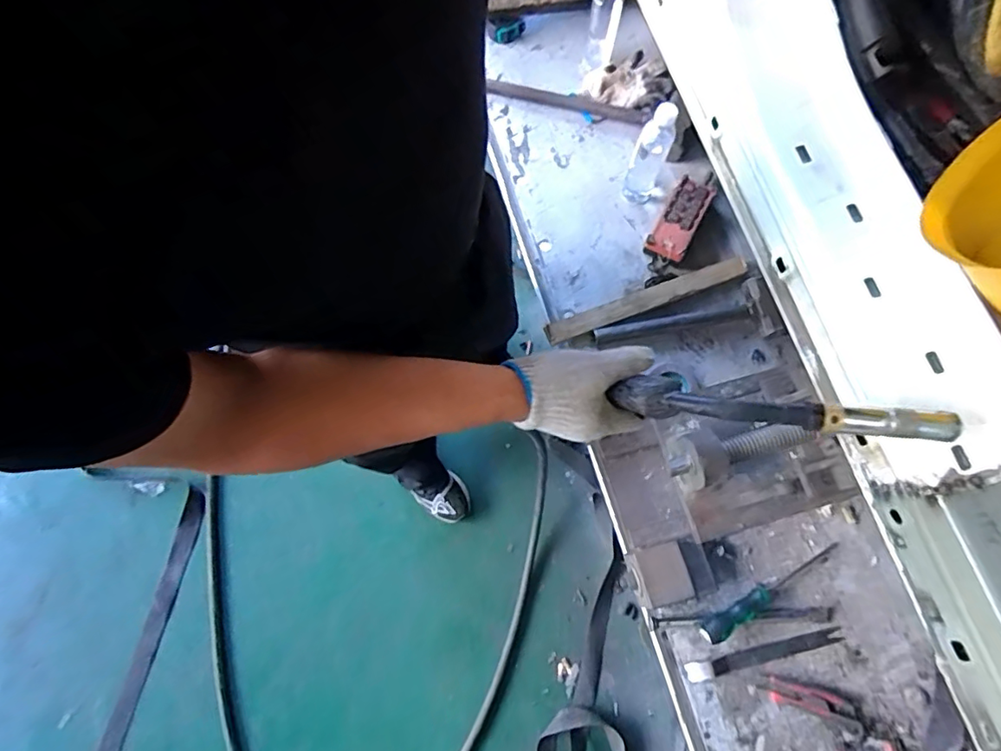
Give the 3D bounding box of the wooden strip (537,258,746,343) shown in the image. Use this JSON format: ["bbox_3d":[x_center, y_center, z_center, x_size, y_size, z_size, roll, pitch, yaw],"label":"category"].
[{"bbox_3d":[0.256,-0.134,0.973,0.377,0.018,0.038,-22,74,-6],"label":"wooden strip"}]

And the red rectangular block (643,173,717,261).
[{"bbox_3d":[0.325,-0.283,1.009,0.068,0.041,0.165,28,75,9],"label":"red rectangular block"}]

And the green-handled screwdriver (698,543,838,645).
[{"bbox_3d":[0.402,0.322,0.813,0.256,0.038,0.032,-25,74,-7],"label":"green-handled screwdriver"}]

